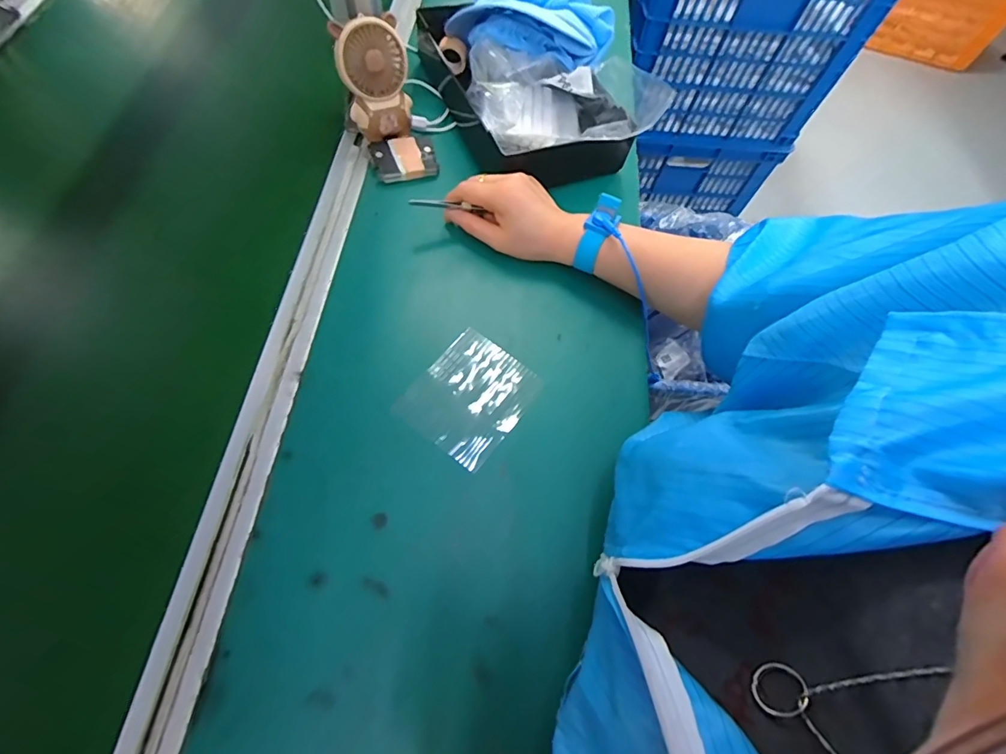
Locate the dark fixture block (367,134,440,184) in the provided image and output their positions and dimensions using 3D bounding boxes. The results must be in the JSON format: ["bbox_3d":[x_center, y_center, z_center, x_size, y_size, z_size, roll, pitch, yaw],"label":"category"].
[{"bbox_3d":[-0.107,-0.239,0.510,0.067,0.014,0.053,-22,69,-11],"label":"dark fixture block"}]

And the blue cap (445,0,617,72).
[{"bbox_3d":[0.034,-0.399,0.517,0.176,0.068,0.091,-7,67,-5],"label":"blue cap"}]

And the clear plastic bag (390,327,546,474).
[{"bbox_3d":[-0.027,0.015,0.407,0.090,0.004,0.108,35,64,12],"label":"clear plastic bag"}]

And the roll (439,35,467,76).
[{"bbox_3d":[-0.059,-0.384,0.559,0.030,0.034,0.020,-5,67,-4],"label":"roll"}]

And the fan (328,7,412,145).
[{"bbox_3d":[-0.129,-0.304,0.480,0.069,0.089,0.063,-14,68,-8],"label":"fan"}]

